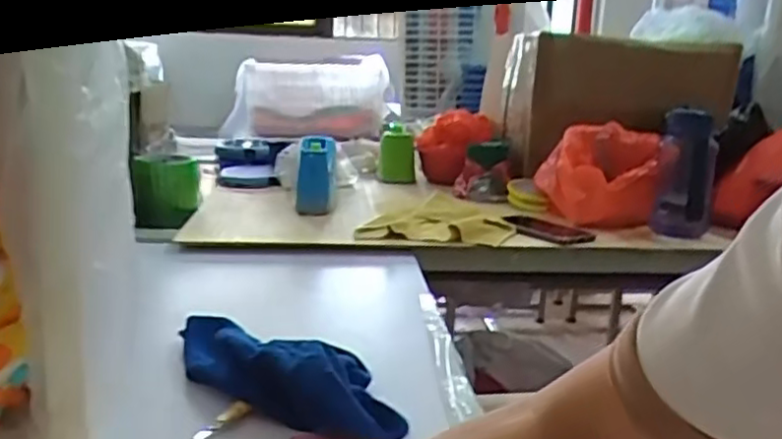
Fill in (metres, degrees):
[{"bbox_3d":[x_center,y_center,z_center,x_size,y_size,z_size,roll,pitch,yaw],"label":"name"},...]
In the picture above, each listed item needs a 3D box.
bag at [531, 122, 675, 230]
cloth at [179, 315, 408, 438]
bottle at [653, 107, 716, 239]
[{"bbox_3d":[0.338,-0.072,1.120,0.183,0.146,0.155,7,13,10],"label":"bag"},{"bbox_3d":[-0.098,0.123,0.591,0.255,0.050,0.096,10,16,27],"label":"cloth"},{"bbox_3d":[0.437,-0.069,1.024,0.080,0.181,0.081,10,16,25],"label":"bottle"}]

